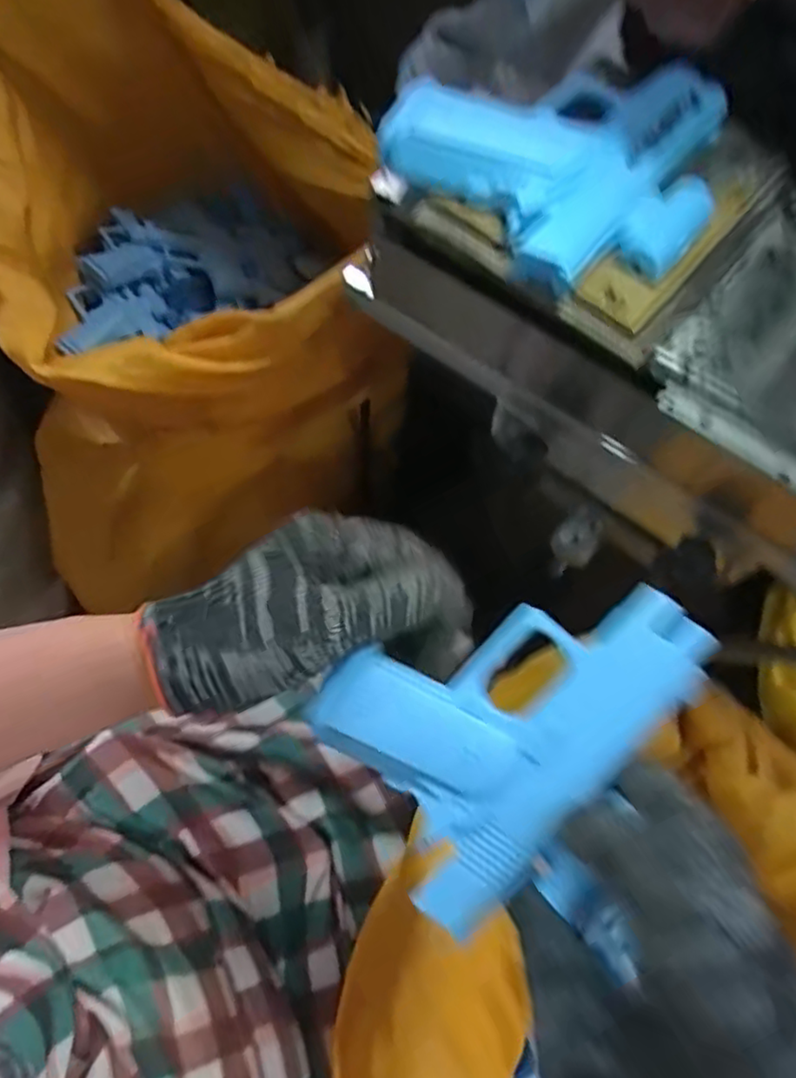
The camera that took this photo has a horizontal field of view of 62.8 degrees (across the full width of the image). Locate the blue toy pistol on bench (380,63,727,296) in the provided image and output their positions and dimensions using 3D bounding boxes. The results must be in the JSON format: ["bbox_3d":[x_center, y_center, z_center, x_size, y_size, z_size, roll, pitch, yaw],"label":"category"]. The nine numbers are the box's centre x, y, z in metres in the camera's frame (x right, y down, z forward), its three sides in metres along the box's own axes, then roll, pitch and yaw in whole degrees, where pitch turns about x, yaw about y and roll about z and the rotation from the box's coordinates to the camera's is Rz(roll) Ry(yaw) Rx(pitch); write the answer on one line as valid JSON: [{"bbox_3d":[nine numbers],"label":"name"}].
[{"bbox_3d":[0.075,-0.164,0.272,0.122,0.019,0.126,40,72,12],"label":"blue toy pistol on bench"}]

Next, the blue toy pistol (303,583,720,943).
[{"bbox_3d":[0.051,0.072,0.254,0.144,0.026,0.095,-28,63,-1],"label":"blue toy pistol"}]

